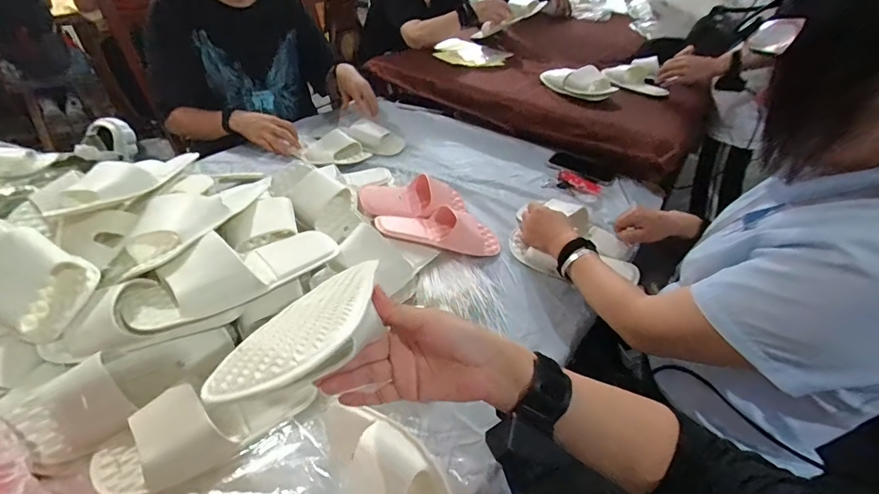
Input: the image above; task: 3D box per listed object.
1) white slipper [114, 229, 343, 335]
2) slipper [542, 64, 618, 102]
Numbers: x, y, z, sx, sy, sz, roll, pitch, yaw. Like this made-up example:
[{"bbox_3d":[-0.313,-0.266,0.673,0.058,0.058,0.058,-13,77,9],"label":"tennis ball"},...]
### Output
[{"bbox_3d":[-0.278,0.027,0.562,0.277,0.077,0.109,-23,46,-27],"label":"white slipper"},{"bbox_3d":[0.352,-0.427,1.055,0.196,0.067,0.064,26,46,26],"label":"slipper"}]

